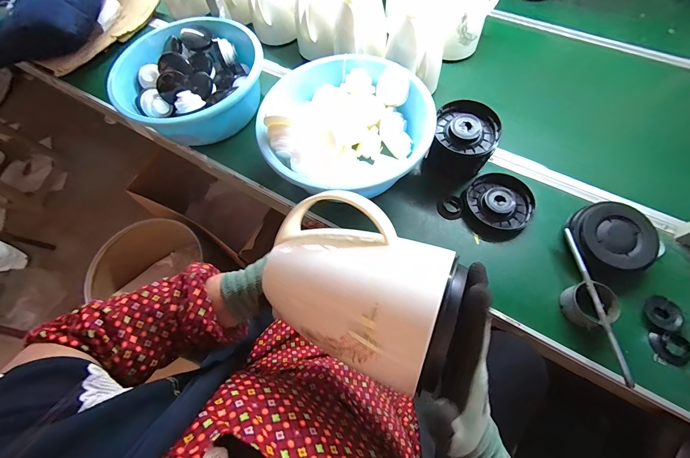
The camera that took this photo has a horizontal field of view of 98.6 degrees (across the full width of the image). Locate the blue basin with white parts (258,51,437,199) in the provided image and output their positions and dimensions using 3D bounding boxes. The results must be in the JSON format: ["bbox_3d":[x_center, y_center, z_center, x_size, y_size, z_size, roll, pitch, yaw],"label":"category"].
[{"bbox_3d":[0.001,-0.250,0.683,0.358,0.113,0.298,-7,66,0],"label":"blue basin with white parts"}]

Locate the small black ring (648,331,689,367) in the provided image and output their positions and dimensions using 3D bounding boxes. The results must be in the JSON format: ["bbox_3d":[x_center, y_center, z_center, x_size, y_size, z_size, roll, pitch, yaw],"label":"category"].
[{"bbox_3d":[0.603,0.221,0.549,0.061,0.014,0.058,-1,67,3],"label":"small black ring"}]

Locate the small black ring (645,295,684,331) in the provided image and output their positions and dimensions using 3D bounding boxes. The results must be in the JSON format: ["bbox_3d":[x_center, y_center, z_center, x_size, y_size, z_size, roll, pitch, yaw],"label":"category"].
[{"bbox_3d":[0.603,0.159,0.563,0.054,0.011,0.062,-8,66,-1],"label":"small black ring"}]

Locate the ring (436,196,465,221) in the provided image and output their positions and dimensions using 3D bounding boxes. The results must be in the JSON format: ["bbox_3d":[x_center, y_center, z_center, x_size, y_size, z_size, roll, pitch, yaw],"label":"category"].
[{"bbox_3d":[0.243,-0.048,0.677,0.055,0.013,0.055,-1,67,3],"label":"ring"}]

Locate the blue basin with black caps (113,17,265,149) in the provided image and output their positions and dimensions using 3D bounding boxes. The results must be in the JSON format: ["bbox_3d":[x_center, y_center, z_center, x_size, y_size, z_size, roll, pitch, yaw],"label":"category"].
[{"bbox_3d":[-0.378,-0.380,0.769,0.354,0.129,0.303,-42,71,-14],"label":"blue basin with black caps"}]

